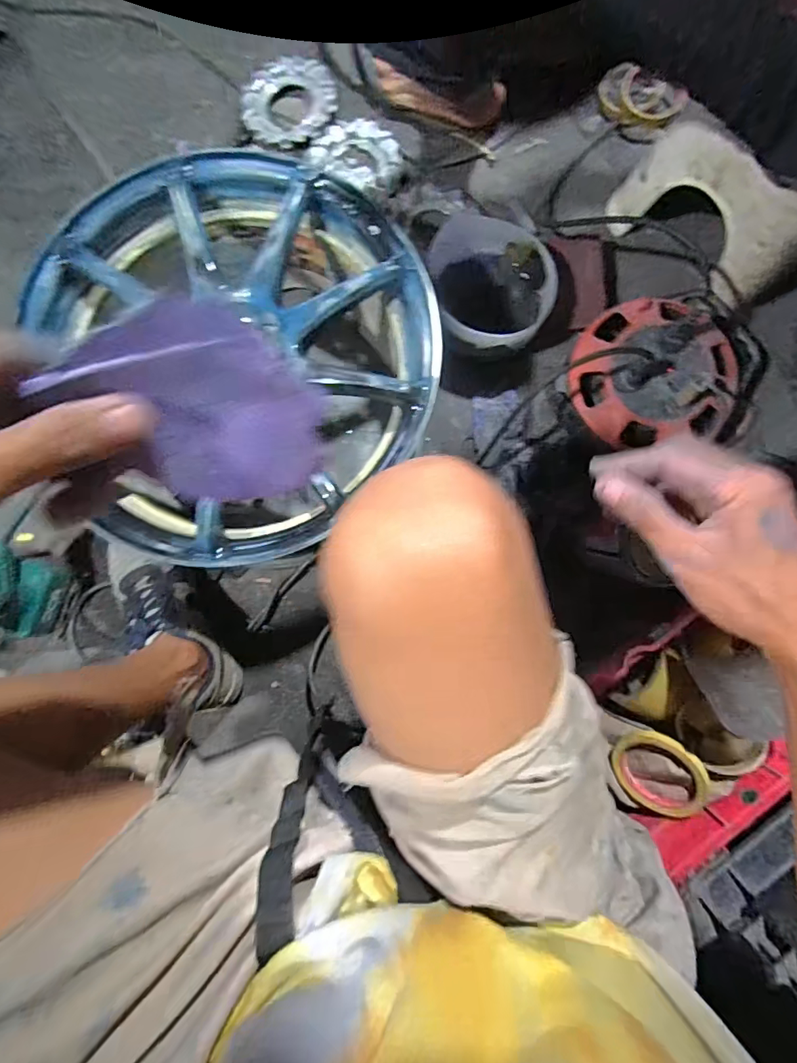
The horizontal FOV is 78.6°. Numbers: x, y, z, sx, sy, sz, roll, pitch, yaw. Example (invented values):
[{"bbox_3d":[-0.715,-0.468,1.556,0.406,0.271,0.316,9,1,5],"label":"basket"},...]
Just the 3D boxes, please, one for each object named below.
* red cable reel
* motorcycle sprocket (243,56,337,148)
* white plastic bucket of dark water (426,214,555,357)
[{"bbox_3d":[0.317,-0.193,0.610,0.202,0.102,0.195,-3,88,1],"label":"red cable reel"},{"bbox_3d":[-0.160,-0.623,0.703,0.128,0.018,0.136,0,88,1],"label":"motorcycle sprocket"},{"bbox_3d":[0.122,-0.329,0.644,0.132,0.085,0.186,-16,88,0],"label":"white plastic bucket of dark water"}]

